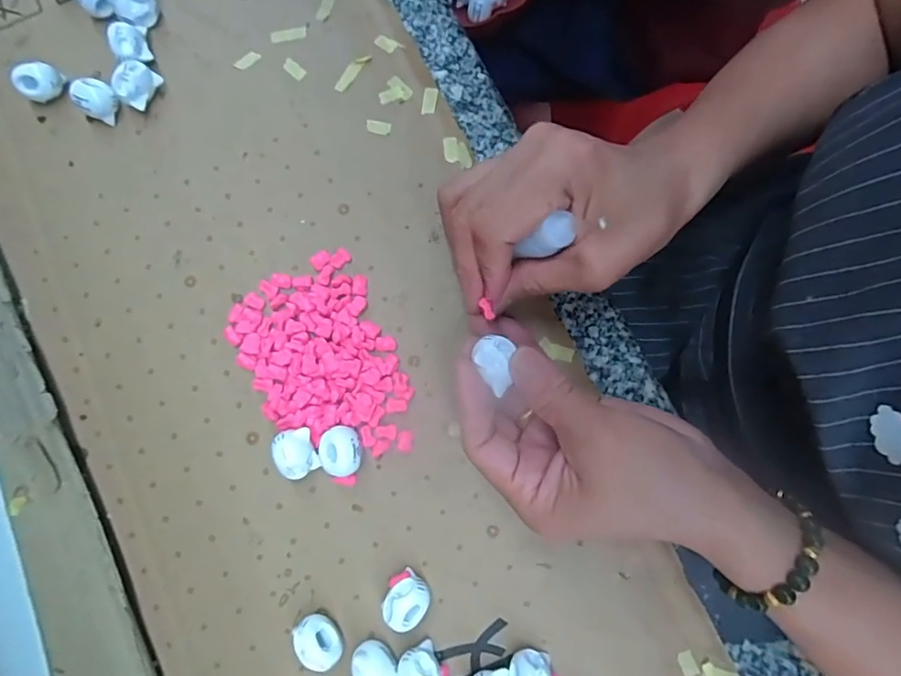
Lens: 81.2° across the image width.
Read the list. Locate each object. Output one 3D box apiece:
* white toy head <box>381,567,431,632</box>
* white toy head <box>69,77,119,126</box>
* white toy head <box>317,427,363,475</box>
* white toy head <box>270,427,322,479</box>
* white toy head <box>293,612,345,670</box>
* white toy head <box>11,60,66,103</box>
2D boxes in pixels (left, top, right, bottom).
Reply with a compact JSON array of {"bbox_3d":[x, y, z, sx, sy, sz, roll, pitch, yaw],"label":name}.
[{"bbox_3d":[-0.022,0.130,0.263,0.021,0.018,0.025,32,83,7],"label":"white toy head"},{"bbox_3d":[-0.211,-0.142,0.314,0.019,0.019,0.021,28,82,6],"label":"white toy head"},{"bbox_3d":[-0.057,0.059,0.274,0.021,0.015,0.024,-10,80,0],"label":"white toy head"},{"bbox_3d":[-0.080,0.061,0.277,0.020,0.022,0.024,-18,80,-1],"label":"white toy head"},{"bbox_3d":[-0.065,0.150,0.262,0.025,0.020,0.019,44,84,8],"label":"white toy head"},{"bbox_3d":[-0.249,-0.155,0.317,0.017,0.015,0.025,40,84,8],"label":"white toy head"}]

